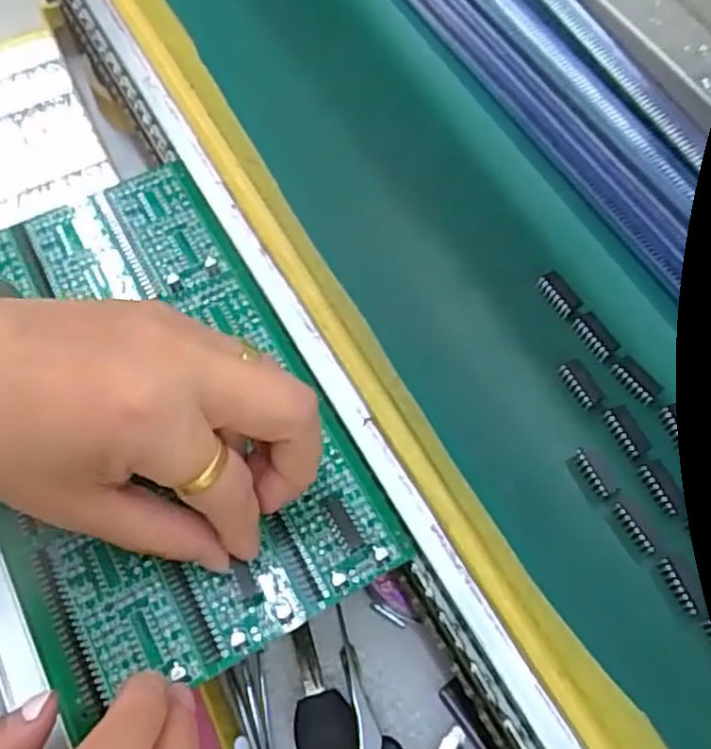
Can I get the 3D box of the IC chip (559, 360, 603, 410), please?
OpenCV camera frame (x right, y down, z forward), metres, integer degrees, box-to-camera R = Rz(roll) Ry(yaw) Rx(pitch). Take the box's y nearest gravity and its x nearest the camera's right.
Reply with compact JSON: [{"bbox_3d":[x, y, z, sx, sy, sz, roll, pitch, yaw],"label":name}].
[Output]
[{"bbox_3d":[0.086,0.003,0.261,0.008,0.006,0.018,-25,68,-15],"label":"IC chip"}]

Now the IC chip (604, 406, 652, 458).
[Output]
[{"bbox_3d":[0.100,0.021,0.253,0.009,0.004,0.019,-19,67,-12],"label":"IC chip"}]

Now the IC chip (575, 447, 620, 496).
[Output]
[{"bbox_3d":[0.087,0.034,0.246,0.008,0.004,0.019,-20,67,-13],"label":"IC chip"}]

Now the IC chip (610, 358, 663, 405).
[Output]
[{"bbox_3d":[0.107,0.002,0.263,0.009,0.004,0.019,-31,70,-17],"label":"IC chip"}]

